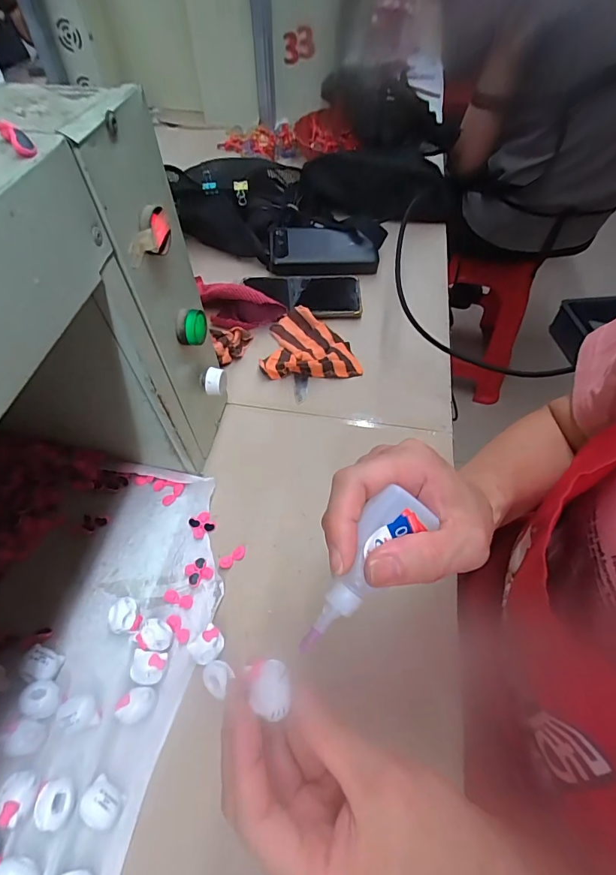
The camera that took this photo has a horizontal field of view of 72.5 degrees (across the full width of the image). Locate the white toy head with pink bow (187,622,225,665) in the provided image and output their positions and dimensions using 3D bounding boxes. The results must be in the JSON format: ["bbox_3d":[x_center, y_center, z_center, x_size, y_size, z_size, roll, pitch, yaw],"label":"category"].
[{"bbox_3d":[-0.076,0.161,0.323,0.021,0.019,0.025,37,62,23],"label":"white toy head with pink bow"}]

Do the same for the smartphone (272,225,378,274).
[{"bbox_3d":[0.022,-0.273,0.609,0.152,0.011,0.078,-2,80,-6],"label":"smartphone"}]

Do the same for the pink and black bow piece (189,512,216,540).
[{"bbox_3d":[-0.098,0.080,0.387,0.020,0.005,0.020,-26,59,-18],"label":"pink and black bow piece"}]

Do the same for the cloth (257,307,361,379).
[{"bbox_3d":[0.003,-0.117,0.514,0.113,0.022,0.095,-1,55,-1],"label":"cloth"}]

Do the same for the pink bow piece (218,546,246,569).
[{"bbox_3d":[-0.066,0.105,0.368,0.025,0.008,0.011,-30,60,-20],"label":"pink bow piece"}]

